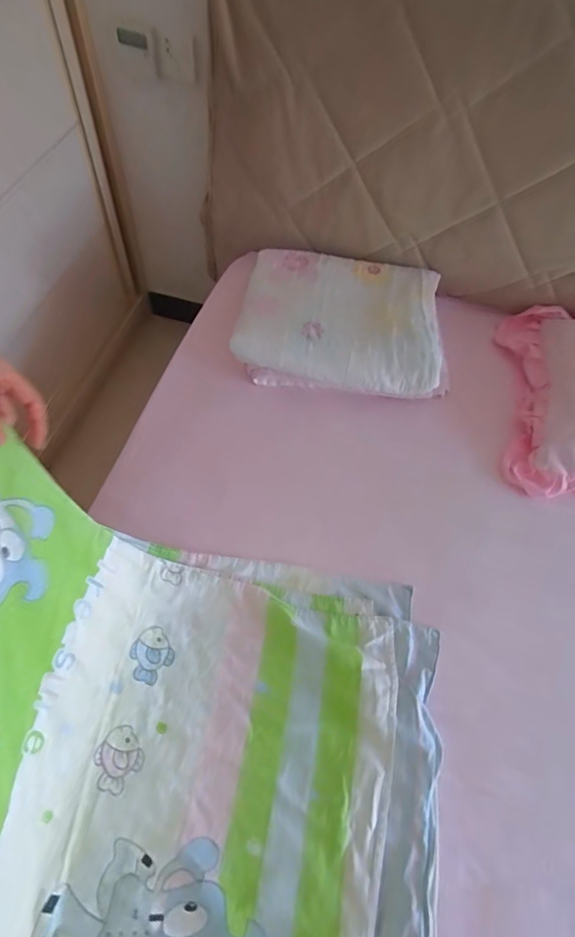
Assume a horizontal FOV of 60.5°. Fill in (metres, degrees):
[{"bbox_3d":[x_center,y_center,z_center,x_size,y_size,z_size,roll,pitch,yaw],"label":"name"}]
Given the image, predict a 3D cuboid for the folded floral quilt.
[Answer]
[{"bbox_3d":[0.113,-0.305,1.012,0.407,0.133,0.328,10,59,2],"label":"folded floral quilt"}]

